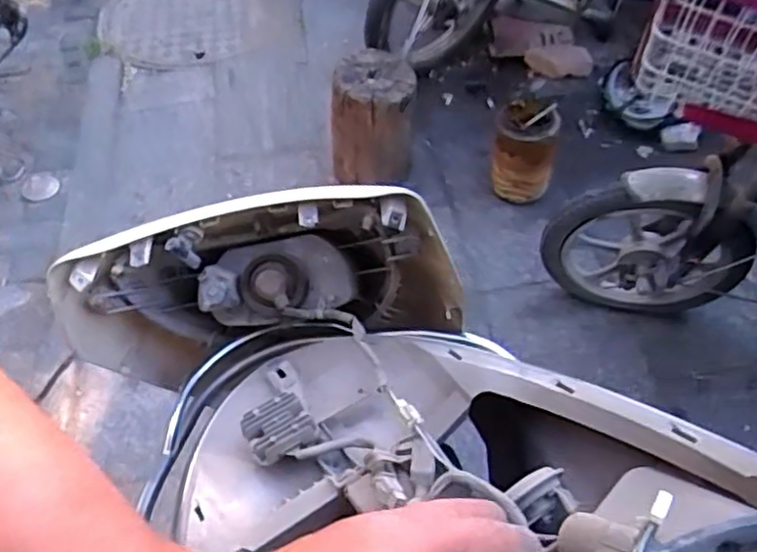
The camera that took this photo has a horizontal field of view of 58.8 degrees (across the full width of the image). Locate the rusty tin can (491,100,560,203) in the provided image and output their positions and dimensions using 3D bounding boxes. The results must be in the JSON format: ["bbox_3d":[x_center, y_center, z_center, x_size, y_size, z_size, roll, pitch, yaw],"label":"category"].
[{"bbox_3d":[0.365,-0.325,1.699,0.151,0.234,0.171,4,53,9],"label":"rusty tin can"}]

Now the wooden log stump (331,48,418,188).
[{"bbox_3d":[-0.005,-0.390,1.682,0.199,0.283,0.162,5,53,10],"label":"wooden log stump"}]

